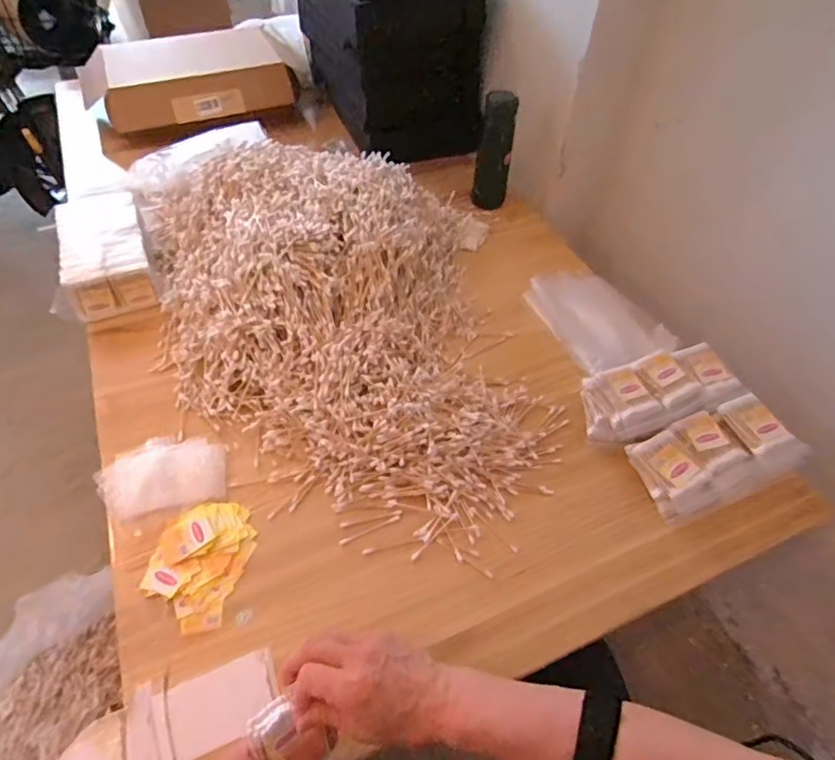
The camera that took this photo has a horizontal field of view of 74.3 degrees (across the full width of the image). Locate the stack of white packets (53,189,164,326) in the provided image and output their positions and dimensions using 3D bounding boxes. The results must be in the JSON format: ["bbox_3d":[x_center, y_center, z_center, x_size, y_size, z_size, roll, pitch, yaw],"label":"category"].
[{"bbox_3d":[-0.454,-0.185,0.806,0.118,0.075,0.194,-16,52,-16],"label":"stack of white packets"}]

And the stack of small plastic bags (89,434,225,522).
[{"bbox_3d":[-0.291,0.100,0.626,0.136,0.014,0.098,-12,51,-14],"label":"stack of small plastic bags"}]

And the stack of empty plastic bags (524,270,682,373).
[{"bbox_3d":[0.246,-0.085,0.758,0.117,0.023,0.192,-27,53,-5],"label":"stack of empty plastic bags"}]

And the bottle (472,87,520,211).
[{"bbox_3d":[0.126,-0.371,0.900,0.057,0.180,0.045,8,50,3],"label":"bottle"}]

